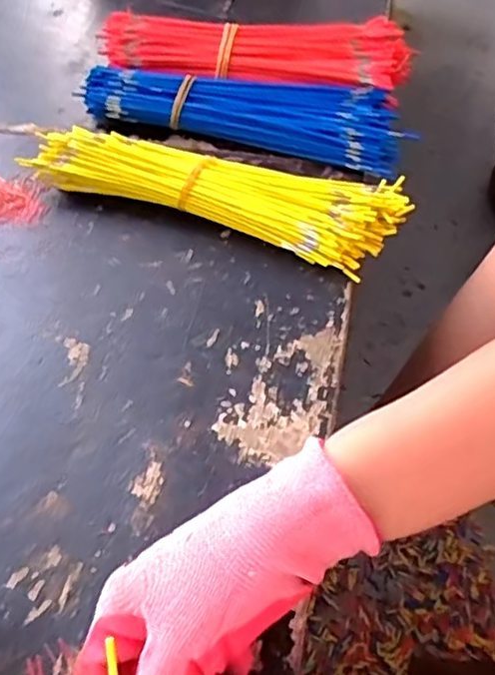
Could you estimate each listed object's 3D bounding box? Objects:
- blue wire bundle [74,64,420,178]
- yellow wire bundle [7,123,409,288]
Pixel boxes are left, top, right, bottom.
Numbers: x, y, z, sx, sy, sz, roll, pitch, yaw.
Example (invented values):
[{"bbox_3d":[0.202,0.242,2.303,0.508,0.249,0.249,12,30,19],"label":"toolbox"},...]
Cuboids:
[{"bbox_3d":[-0.003,-0.182,0.517,0.250,0.029,0.070,12,58,12],"label":"blue wire bundle"},{"bbox_3d":[-0.025,-0.109,0.467,0.262,0.031,0.068,17,59,15],"label":"yellow wire bundle"}]

